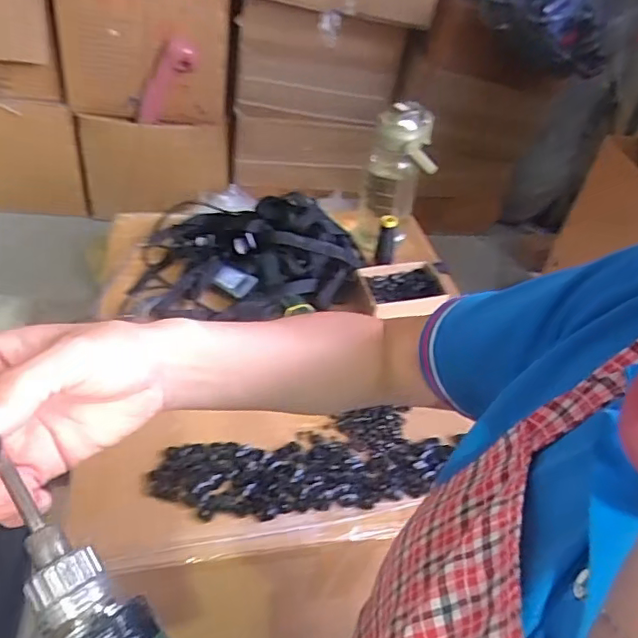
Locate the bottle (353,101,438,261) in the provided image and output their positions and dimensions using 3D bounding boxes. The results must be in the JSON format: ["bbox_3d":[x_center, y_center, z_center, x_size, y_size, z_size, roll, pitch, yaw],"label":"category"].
[{"bbox_3d":[0.138,-0.245,1.019,0.106,0.273,0.075,11,40,4],"label":"bottle"}]

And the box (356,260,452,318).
[{"bbox_3d":[0.143,-0.049,0.941,0.133,0.040,0.114,-4,41,-13],"label":"box"}]

